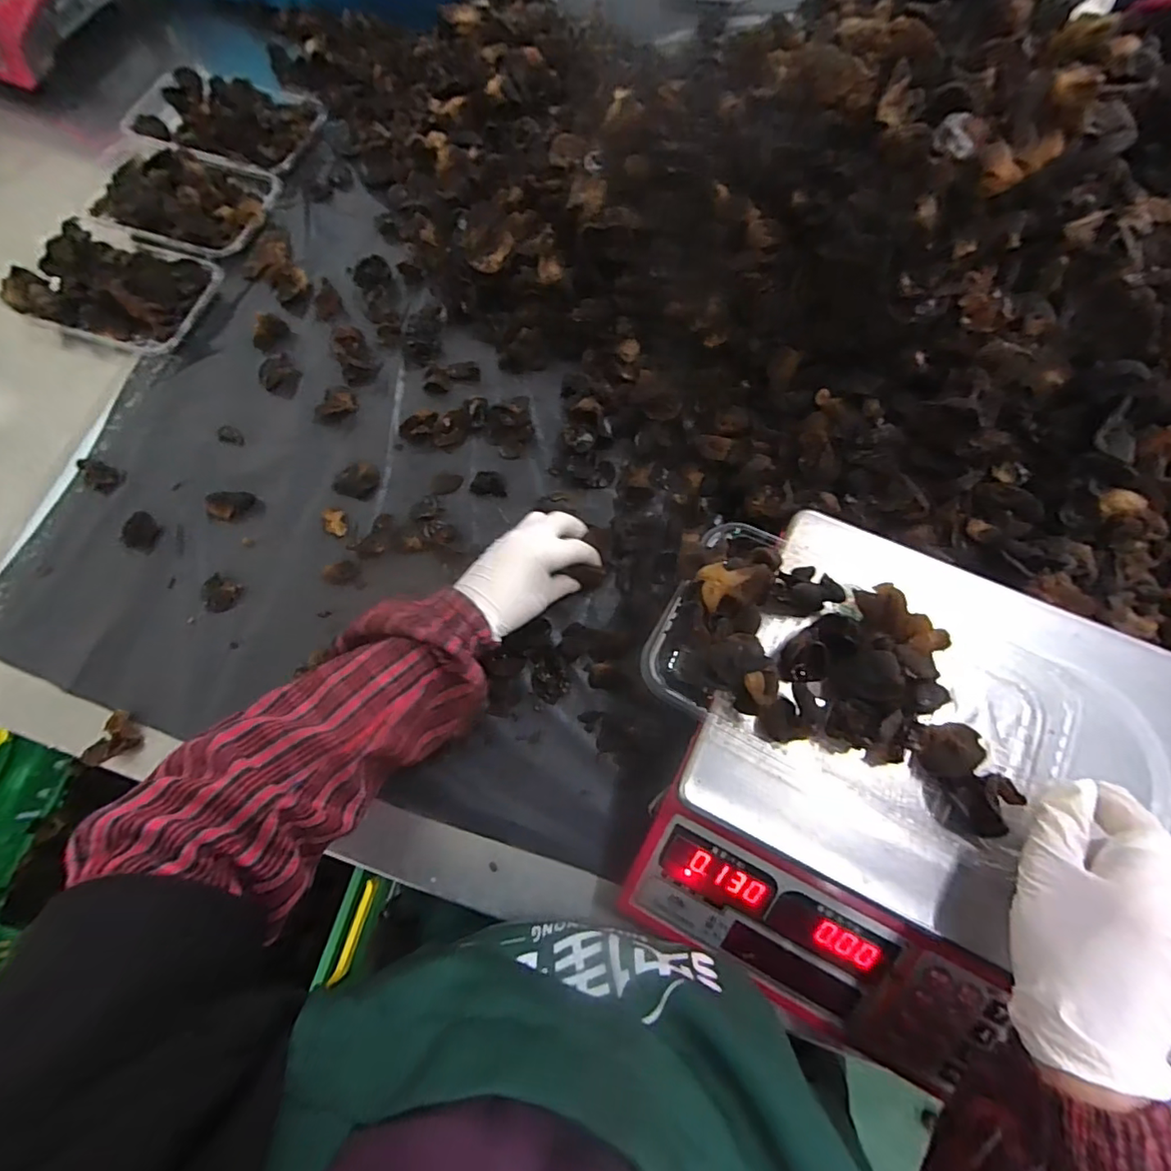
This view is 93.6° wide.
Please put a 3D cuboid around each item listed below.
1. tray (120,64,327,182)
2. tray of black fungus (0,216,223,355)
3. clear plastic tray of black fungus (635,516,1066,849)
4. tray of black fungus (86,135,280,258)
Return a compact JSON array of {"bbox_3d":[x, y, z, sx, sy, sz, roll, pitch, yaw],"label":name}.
[{"bbox_3d":[-0.436,-0.572,0.660,0.221,0.044,0.135,20,75,8],"label":"tray"},{"bbox_3d":[-0.506,-0.326,0.586,0.207,0.036,0.139,21,75,8],"label":"tray of black fungus"},{"bbox_3d":[0.170,0.054,0.336,0.248,0.041,0.137,23,76,9],"label":"clear plastic tray of black fungus"},{"bbox_3d":[-0.466,-0.453,0.622,0.212,0.039,0.132,17,75,7],"label":"tray of black fungus"}]

